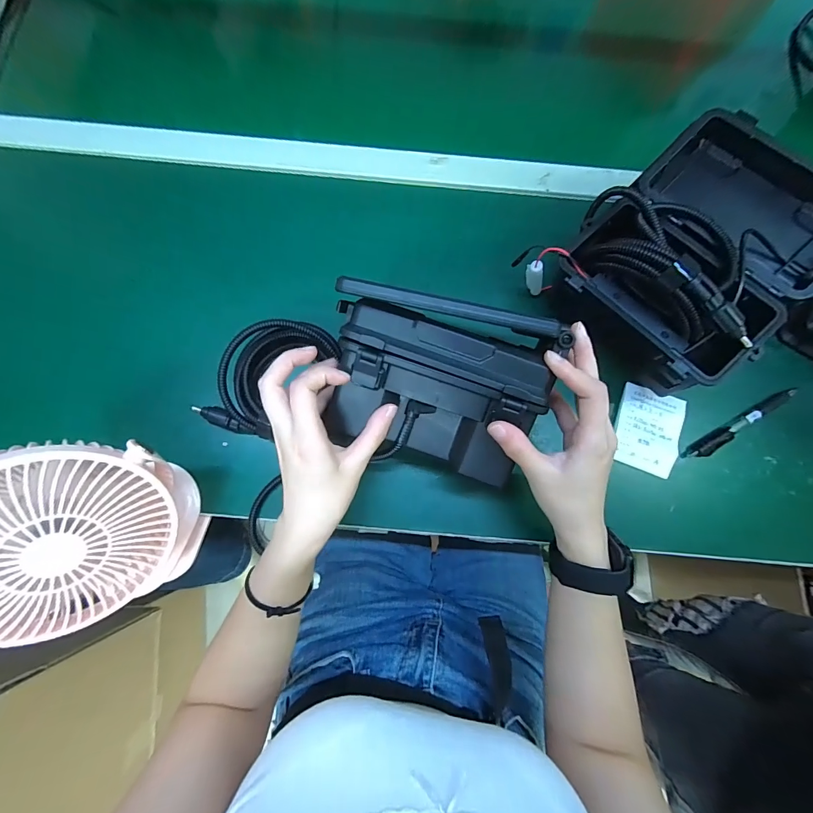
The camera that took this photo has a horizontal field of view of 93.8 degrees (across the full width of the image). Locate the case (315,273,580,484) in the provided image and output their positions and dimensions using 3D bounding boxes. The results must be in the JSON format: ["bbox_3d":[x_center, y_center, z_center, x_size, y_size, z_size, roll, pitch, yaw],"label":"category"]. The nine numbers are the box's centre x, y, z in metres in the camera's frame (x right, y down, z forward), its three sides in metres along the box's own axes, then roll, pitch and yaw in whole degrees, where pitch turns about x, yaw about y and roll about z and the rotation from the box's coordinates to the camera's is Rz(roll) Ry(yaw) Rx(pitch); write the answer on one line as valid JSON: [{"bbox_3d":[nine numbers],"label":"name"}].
[{"bbox_3d":[0.031,-0.025,0.322,0.168,0.076,0.140,14,111,2],"label":"case"}]

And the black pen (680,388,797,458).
[{"bbox_3d":[0.361,0.020,0.407,0.145,0.011,0.014,-29,81,-6],"label":"black pen"}]

